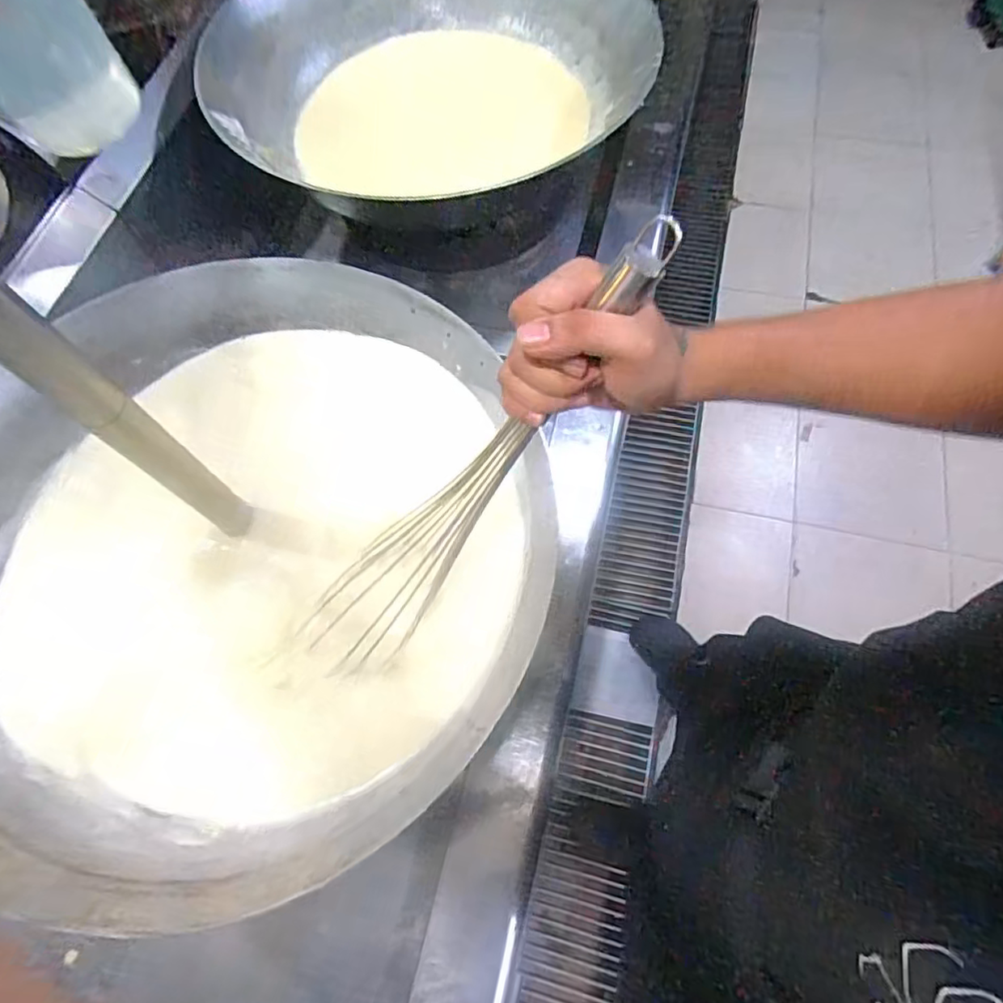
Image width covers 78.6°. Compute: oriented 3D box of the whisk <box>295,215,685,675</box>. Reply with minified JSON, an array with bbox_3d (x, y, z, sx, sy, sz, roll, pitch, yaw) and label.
[{"bbox_3d":[-0.039,0.013,0.476,0.082,0.476,0.072,-8,60,-40],"label":"whisk"}]

